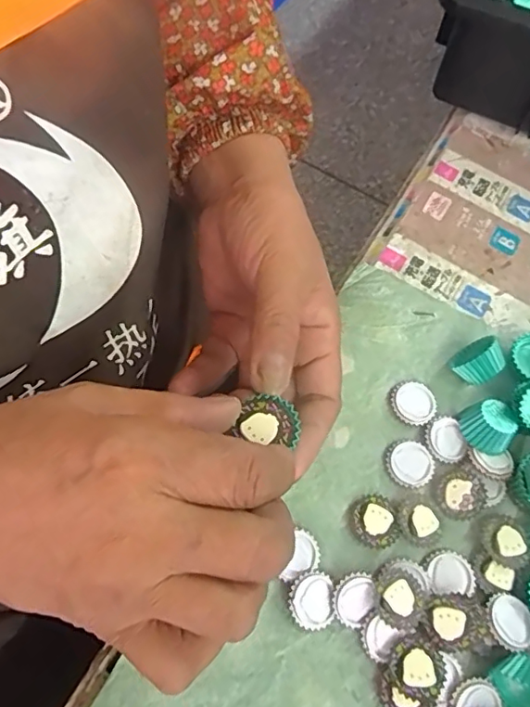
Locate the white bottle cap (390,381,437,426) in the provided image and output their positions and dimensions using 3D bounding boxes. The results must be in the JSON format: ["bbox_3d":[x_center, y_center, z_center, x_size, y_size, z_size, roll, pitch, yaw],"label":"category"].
[{"bbox_3d":[0.091,0.030,0.336,0.026,0.005,0.027,2,66,-4],"label":"white bottle cap"}]

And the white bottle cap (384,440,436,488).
[{"bbox_3d":[0.085,0.064,0.320,0.027,0.004,0.027,2,66,-4],"label":"white bottle cap"}]

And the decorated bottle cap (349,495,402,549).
[{"bbox_3d":[0.061,0.094,0.305,0.026,0.006,0.027,2,66,-4],"label":"decorated bottle cap"}]

